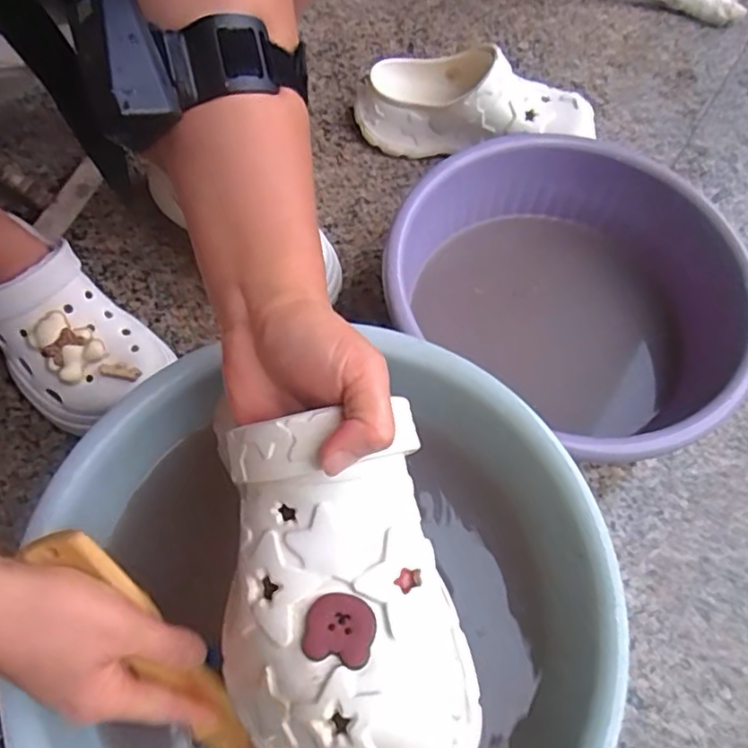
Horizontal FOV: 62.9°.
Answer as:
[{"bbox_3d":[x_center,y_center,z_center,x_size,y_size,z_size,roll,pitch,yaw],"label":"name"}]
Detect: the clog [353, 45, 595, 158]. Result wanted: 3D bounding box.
[{"bbox_3d":[0.102,-0.285,0.633,0.241,0.082,0.095,7,64,13],"label":"clog"}]

